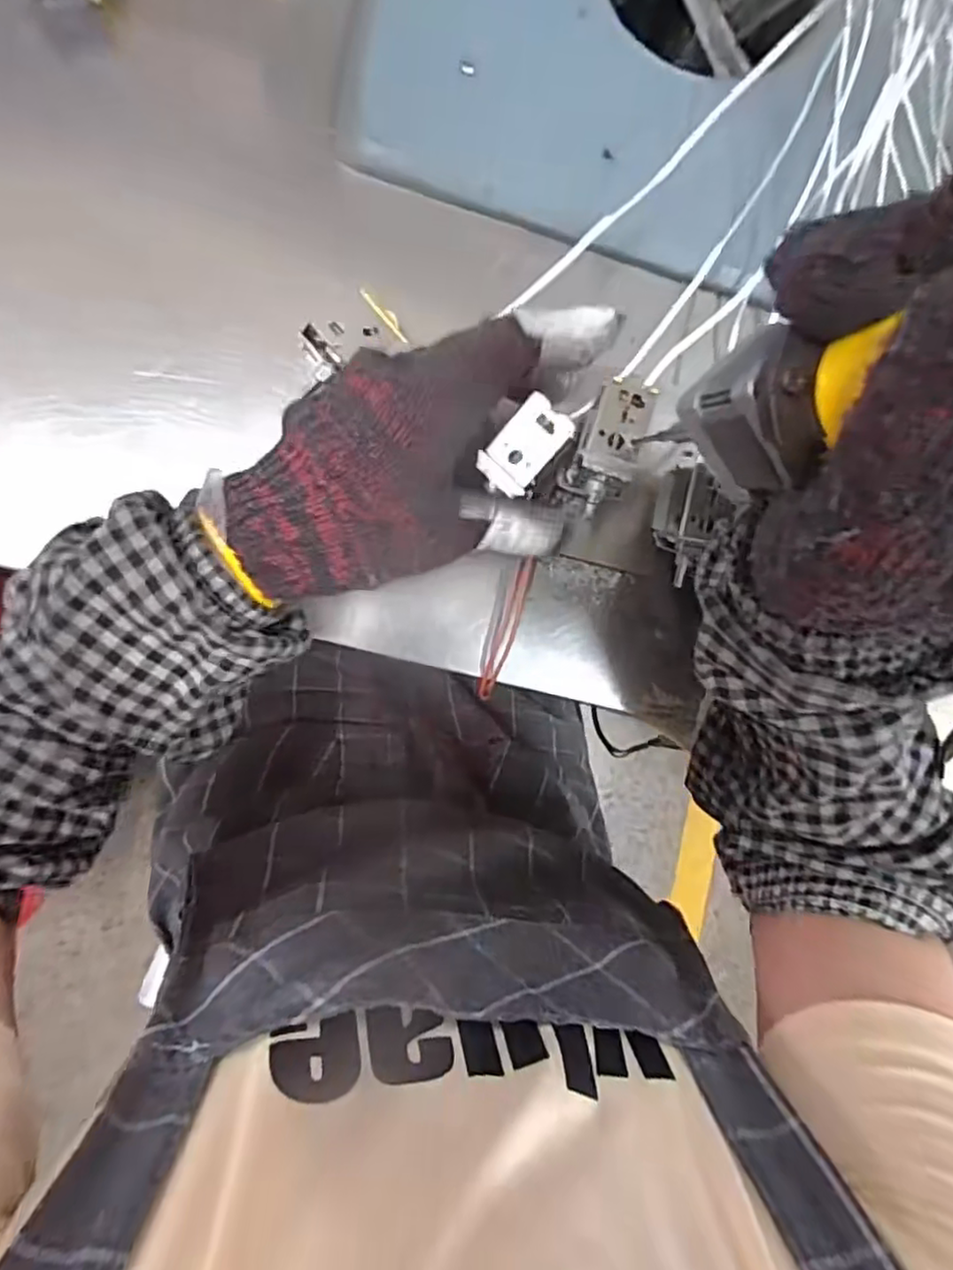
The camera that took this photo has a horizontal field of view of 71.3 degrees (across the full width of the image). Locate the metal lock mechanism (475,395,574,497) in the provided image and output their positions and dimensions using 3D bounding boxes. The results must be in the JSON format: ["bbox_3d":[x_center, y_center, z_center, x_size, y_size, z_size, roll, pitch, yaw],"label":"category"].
[{"bbox_3d":[0.022,-0.078,0.279,0.025,0.012,0.038,39,101,-1],"label":"metal lock mechanism"}]

